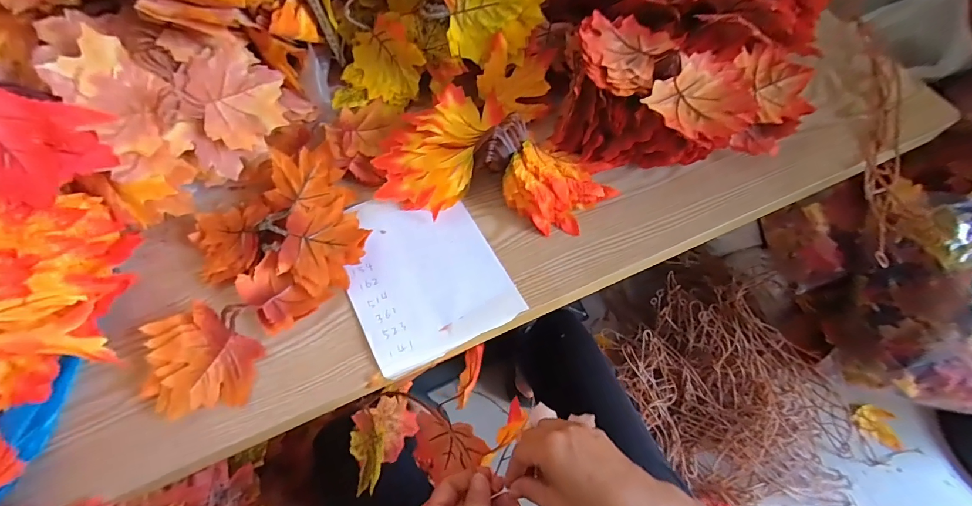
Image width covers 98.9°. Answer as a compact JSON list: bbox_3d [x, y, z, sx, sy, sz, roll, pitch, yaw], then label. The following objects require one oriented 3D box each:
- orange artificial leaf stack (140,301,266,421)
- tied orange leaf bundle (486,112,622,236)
[{"bbox_3d":[-0.242,0.090,0.352,0.088,0.022,0.085,-3,63,1],"label":"orange artificial leaf stack"},{"bbox_3d":[0.060,-0.076,0.406,0.116,0.058,0.085,36,69,18],"label":"tied orange leaf bundle"}]

